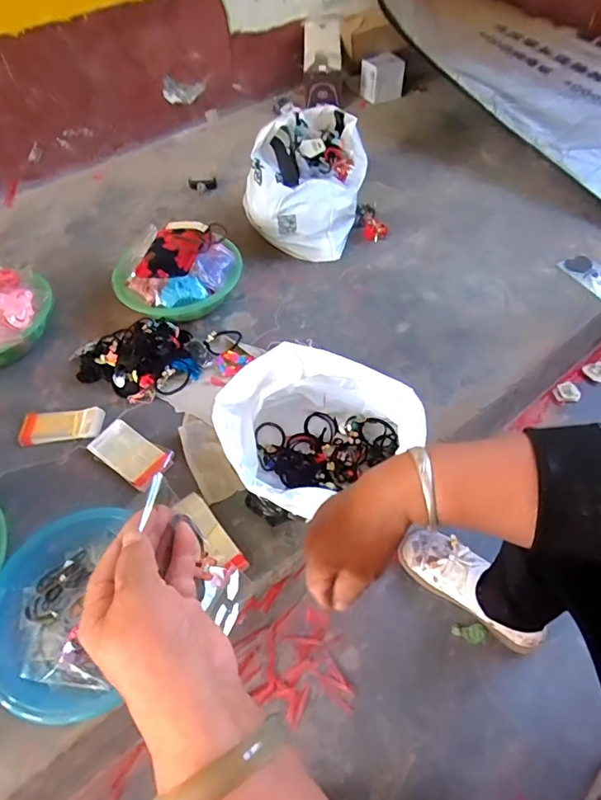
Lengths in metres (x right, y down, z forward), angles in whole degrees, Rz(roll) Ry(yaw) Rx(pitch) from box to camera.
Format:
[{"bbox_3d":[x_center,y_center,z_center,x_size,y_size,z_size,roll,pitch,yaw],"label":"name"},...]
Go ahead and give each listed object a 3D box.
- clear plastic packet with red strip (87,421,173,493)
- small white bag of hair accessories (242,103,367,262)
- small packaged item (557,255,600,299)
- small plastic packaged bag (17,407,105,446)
[{"bbox_3d":[-0.259,0.081,0.732,0.124,0.028,0.070,28,60,21],"label":"clear plastic packet with red strip"},{"bbox_3d":[0.030,-0.491,1.035,0.204,0.192,0.323,14,56,13],"label":"small white bag of hair accessories"},{"bbox_3d":[0.583,-0.242,0.934,0.077,0.009,0.132,-28,57,-16],"label":"small packaged item"},{"bbox_3d":[-0.385,0.041,0.773,0.129,0.015,0.056,-6,54,-1],"label":"small plastic packaged bag"}]

